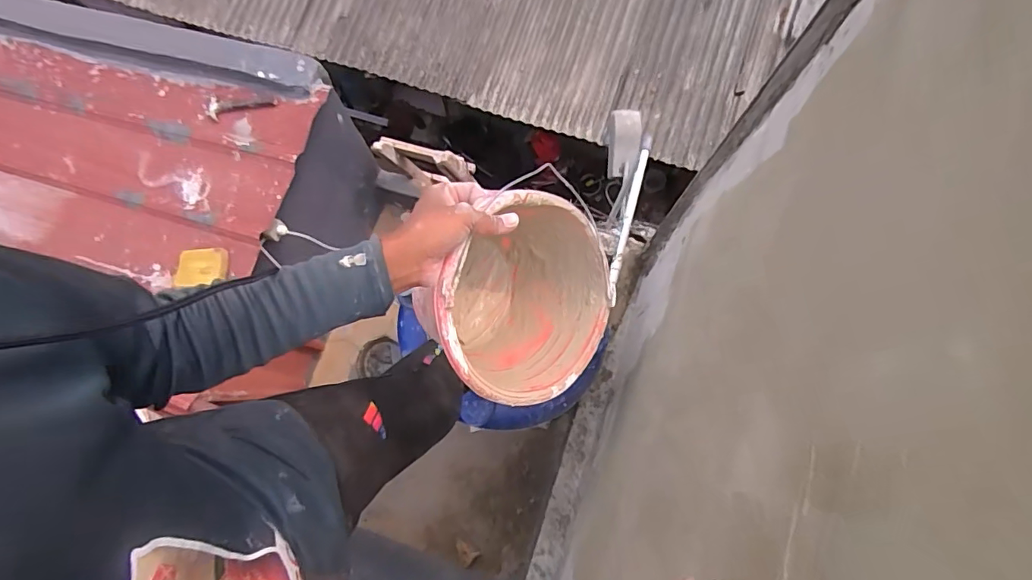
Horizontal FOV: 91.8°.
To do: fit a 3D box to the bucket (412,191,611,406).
[{"bbox_3d":[-0.036,0.003,0.641,0.246,0.203,0.236,5,91,-40],"label":"bucket"}]

